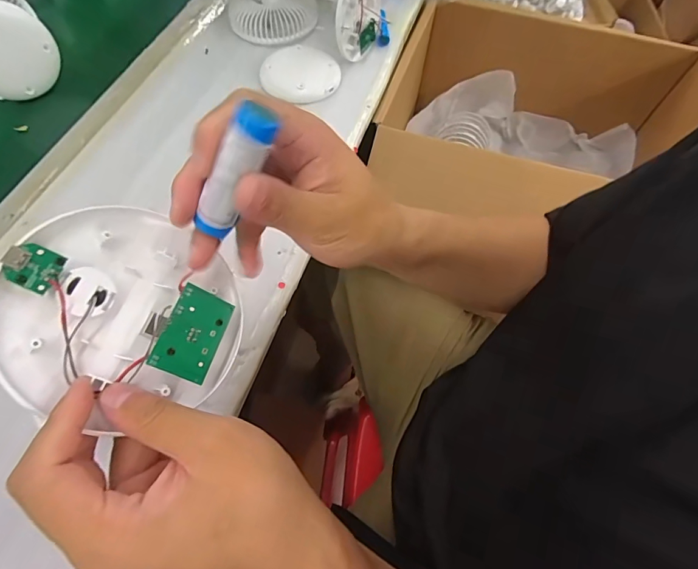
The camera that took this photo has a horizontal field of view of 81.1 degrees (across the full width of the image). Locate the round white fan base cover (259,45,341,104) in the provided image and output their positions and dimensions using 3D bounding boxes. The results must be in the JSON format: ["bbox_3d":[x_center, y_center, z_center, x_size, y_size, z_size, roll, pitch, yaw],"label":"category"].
[{"bbox_3d":[-0.065,-0.289,0.555,0.102,0.016,0.097,1,61,-2],"label":"round white fan base cover"}]

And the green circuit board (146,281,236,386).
[{"bbox_3d":[-0.079,0.025,0.209,0.029,0.004,0.045,33,58,-29],"label":"green circuit board"}]

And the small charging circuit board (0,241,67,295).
[{"bbox_3d":[-0.137,-0.008,0.176,0.021,0.004,0.019,38,55,-29],"label":"small charging circuit board"}]

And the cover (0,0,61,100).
[{"bbox_3d":[-0.420,-0.285,0.498,0.106,0.101,0.024,-33,68,-18],"label":"cover"}]

